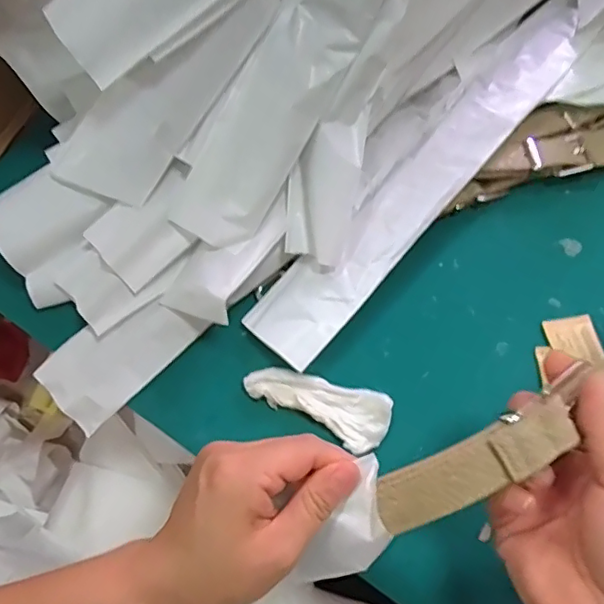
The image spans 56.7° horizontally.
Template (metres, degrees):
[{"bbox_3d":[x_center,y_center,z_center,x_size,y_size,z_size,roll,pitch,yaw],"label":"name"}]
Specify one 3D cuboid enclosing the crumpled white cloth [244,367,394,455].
[{"bbox_3d":[0.009,0.067,0.364,0.094,0.007,0.038,18,69,7],"label":"crumpled white cloth"}]

